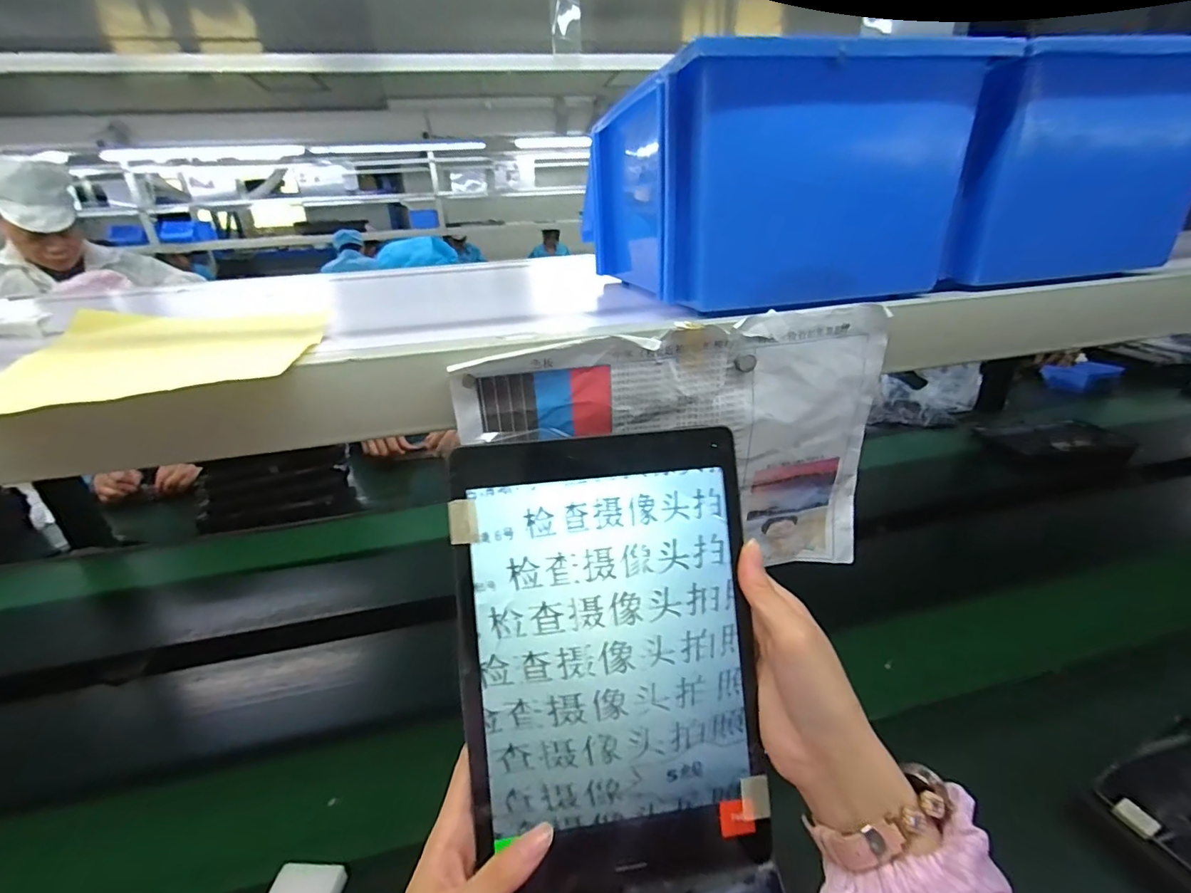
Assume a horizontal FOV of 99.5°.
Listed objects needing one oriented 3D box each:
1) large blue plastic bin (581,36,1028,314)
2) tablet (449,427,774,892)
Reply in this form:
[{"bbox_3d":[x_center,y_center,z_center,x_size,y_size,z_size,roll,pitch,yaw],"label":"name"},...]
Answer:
[{"bbox_3d":[0.109,-0.204,0.410,0.216,0.134,0.247,-9,26,-13],"label":"large blue plastic bin"},{"bbox_3d":[0.010,0.119,0.286,0.161,0.249,0.006,-5,-3,-7],"label":"tablet"}]

